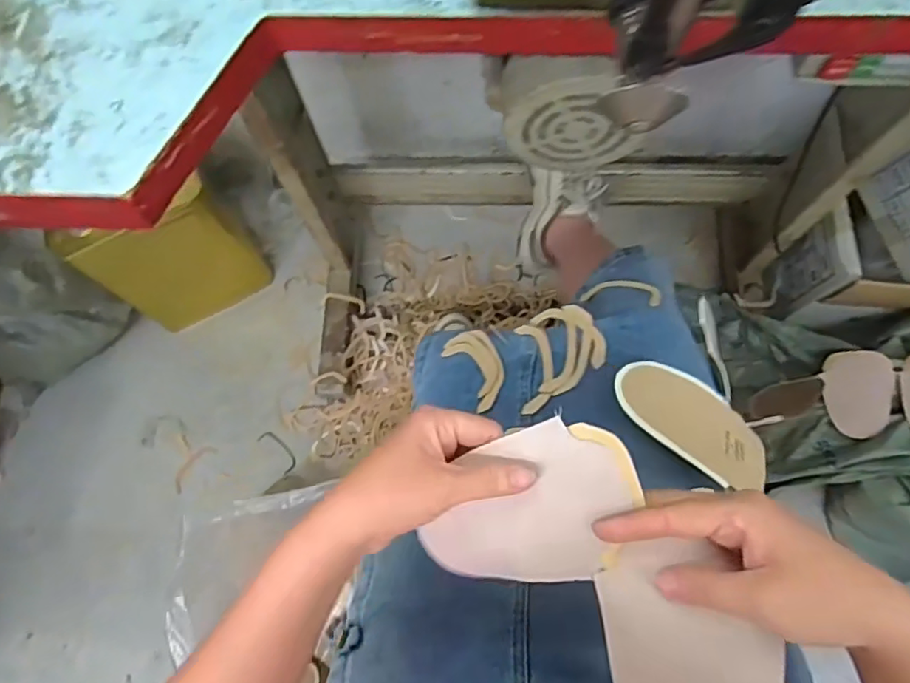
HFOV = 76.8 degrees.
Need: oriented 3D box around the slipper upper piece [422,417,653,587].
[{"bbox_3d":[0.042,0.094,0.331,0.111,0.011,0.098,4,102,11],"label":"slipper upper piece"}]

